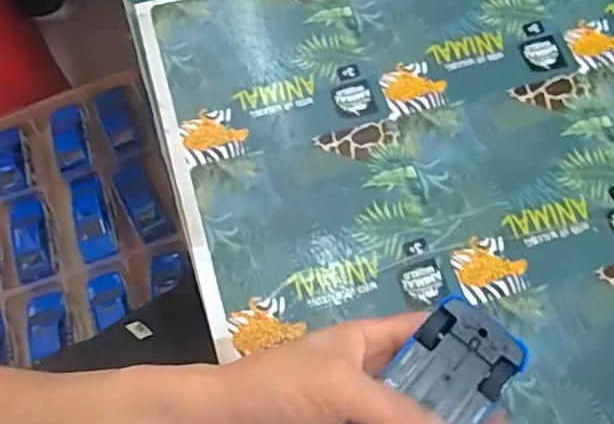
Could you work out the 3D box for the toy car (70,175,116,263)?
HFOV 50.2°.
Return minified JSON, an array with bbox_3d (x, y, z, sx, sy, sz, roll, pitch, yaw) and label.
[{"bbox_3d":[-0.302,0.013,0.911,0.050,0.030,0.132,-18,68,-10],"label":"toy car"}]

